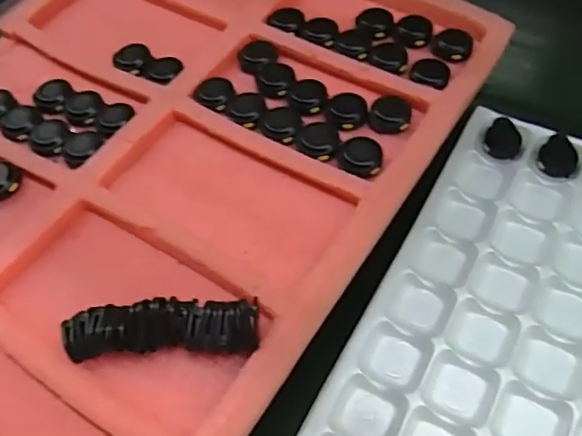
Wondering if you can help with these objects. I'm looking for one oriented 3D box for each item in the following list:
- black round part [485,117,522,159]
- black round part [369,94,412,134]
[{"bbox_3d":[0.178,-0.067,0.466,0.029,0.024,0.024,24,58,19],"label":"black round part"},{"bbox_3d":[0.071,-0.075,0.402,0.029,0.008,0.031,-1,54,2],"label":"black round part"}]

